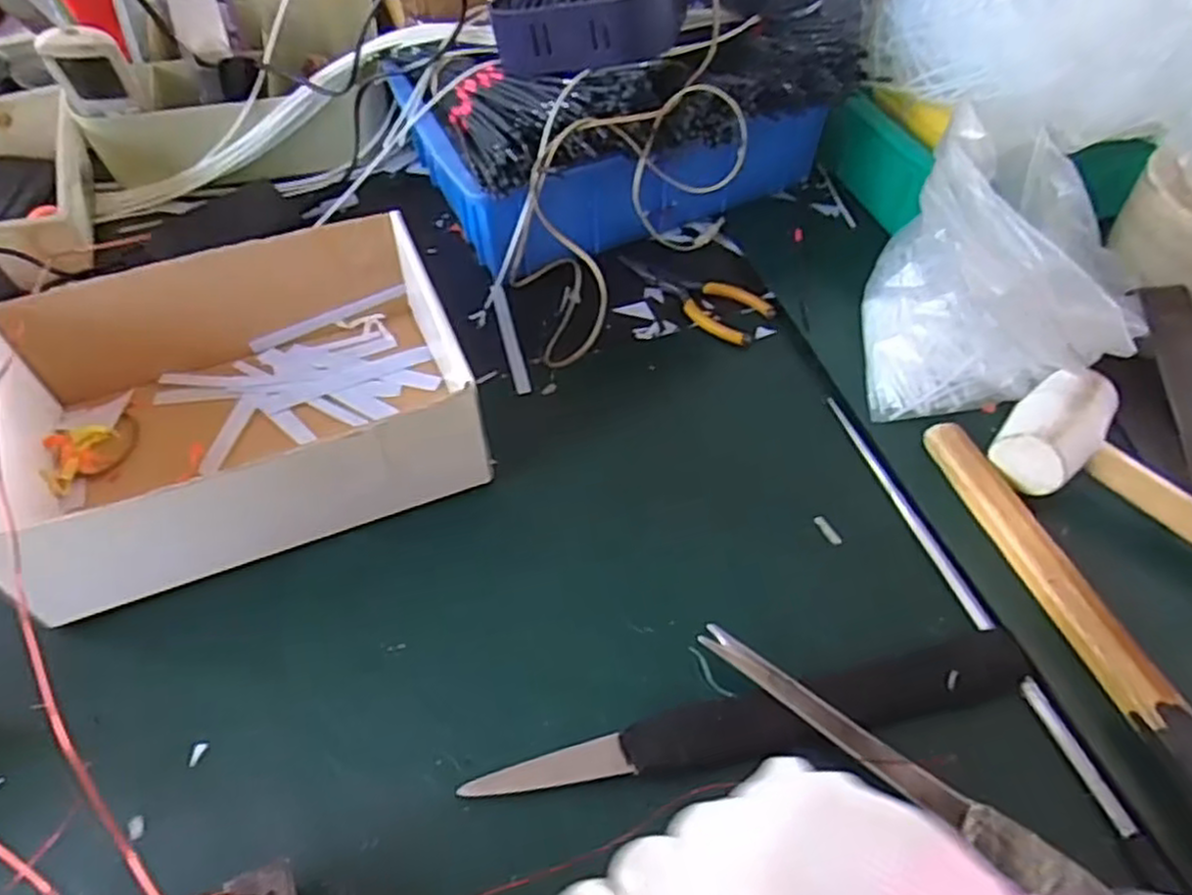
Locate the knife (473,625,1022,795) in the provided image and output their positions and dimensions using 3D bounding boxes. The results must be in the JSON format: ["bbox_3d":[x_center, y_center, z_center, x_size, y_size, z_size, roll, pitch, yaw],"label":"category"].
[{"bbox_3d":[0.080,0.129,0.350,0.268,0.021,0.031,-12,56,-10],"label":"knife"}]

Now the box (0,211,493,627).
[{"bbox_3d":[-0.205,-0.035,0.425,0.235,0.080,0.192,-19,56,-14],"label":"box"}]

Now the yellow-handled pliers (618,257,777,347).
[{"bbox_3d":[0.065,-0.111,0.529,0.117,0.009,0.044,32,59,20],"label":"yellow-handled pliers"}]

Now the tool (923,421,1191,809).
[{"bbox_3d":[0.245,0.088,0.371,0.024,0.022,0.252,-14,55,-11],"label":"tool"}]

